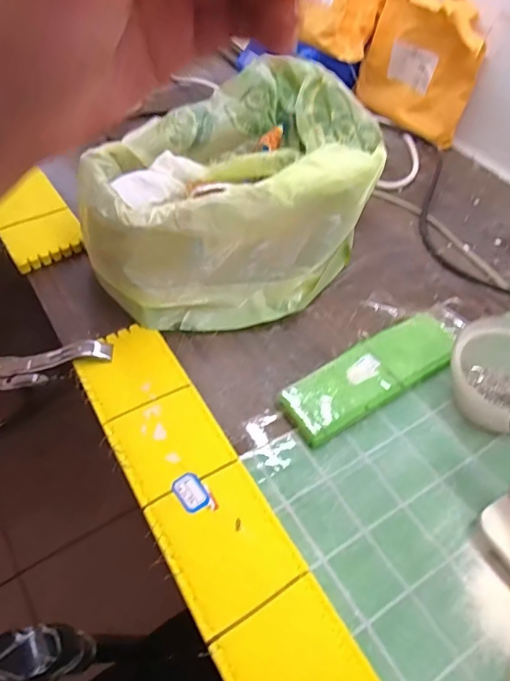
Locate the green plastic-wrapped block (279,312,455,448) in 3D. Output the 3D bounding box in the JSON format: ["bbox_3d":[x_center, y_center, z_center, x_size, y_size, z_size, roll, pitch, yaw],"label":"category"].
[{"bbox_3d":[0.107,0.029,0.451,0.178,0.014,0.058,-26,57,-21],"label":"green plastic-wrapped block"}]

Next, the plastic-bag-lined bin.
[{"bbox_3d":[-0.018,-0.147,0.507,0.223,0.119,0.302,32,57,21],"label":"plastic-bag-lined bin"}]

